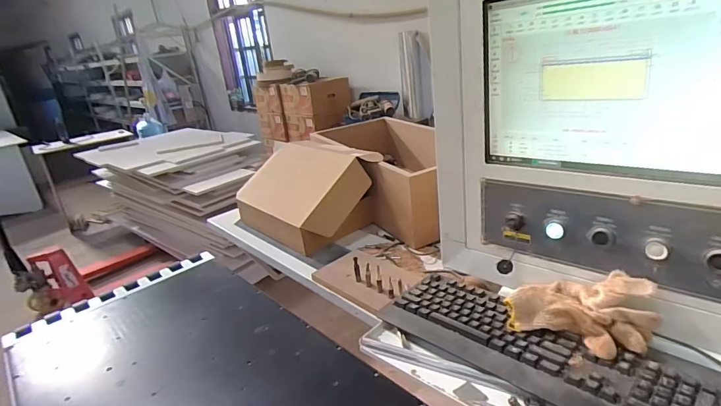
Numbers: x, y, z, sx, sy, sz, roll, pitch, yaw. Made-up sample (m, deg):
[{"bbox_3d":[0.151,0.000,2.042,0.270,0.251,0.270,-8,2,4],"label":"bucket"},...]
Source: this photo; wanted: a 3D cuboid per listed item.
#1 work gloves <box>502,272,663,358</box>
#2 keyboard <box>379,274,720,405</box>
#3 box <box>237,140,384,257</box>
[{"bbox_3d":[0.315,0.151,0.604,0.186,0.079,0.097,12,28,38],"label":"work gloves"},{"bbox_3d":[0.243,0.208,0.609,0.448,0.026,0.156,15,30,43],"label":"keyboard"},{"bbox_3d":[-0.164,-0.049,1.221,0.282,0.221,0.365,-24,28,-37],"label":"box"}]

